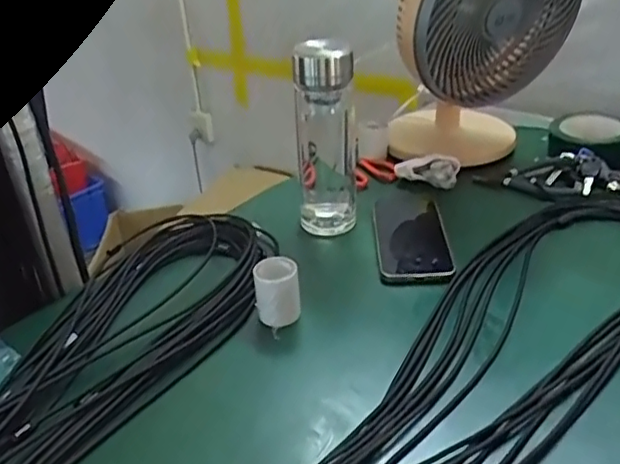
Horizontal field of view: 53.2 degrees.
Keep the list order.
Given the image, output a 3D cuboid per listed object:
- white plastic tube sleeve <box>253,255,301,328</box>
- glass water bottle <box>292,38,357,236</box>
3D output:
[{"bbox_3d":[-0.029,0.059,0.572,0.041,0.057,0.041,-7,27,-5],"label":"white plastic tube sleeve"},{"bbox_3d":[0.018,-0.106,0.705,0.067,0.208,0.056,-3,27,3],"label":"glass water bottle"}]

